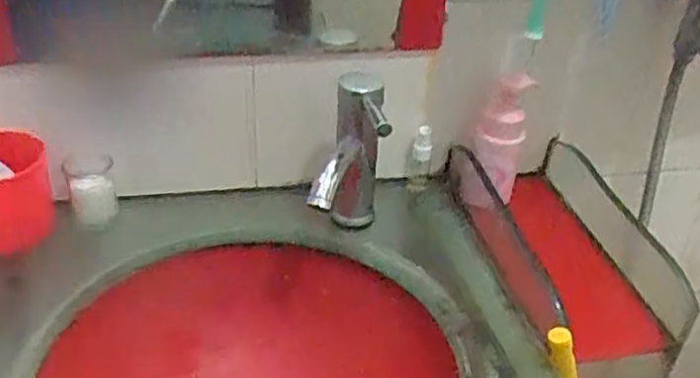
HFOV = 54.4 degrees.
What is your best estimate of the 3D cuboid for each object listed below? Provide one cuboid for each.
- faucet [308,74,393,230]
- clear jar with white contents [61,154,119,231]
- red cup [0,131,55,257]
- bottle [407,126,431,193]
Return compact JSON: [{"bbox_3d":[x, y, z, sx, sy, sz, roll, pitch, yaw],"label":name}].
[{"bbox_3d":[0.001,-0.018,0.721,0.062,0.168,0.139,9,34,7],"label":"faucet"},{"bbox_3d":[-0.282,0.001,0.739,0.048,0.077,0.048,2,34,-2],"label":"clear jar with white contents"},{"bbox_3d":[-0.362,0.007,0.706,0.103,0.092,0.102,-12,37,-21],"label":"red cup"},{"bbox_3d":[0.088,-0.039,0.836,0.023,0.086,0.020,9,34,7],"label":"bottle"}]

